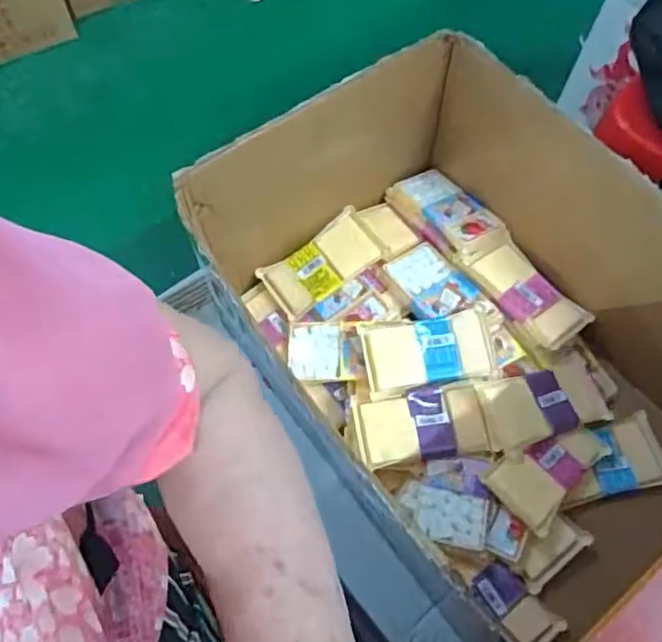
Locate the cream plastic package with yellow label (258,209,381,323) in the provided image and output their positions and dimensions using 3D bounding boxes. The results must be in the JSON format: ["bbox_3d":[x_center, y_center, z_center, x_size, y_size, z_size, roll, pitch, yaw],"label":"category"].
[{"bbox_3d":[-0.010,-0.066,0.730,0.134,0.015,0.075,-38,69,-6],"label":"cream plastic package with yellow label"}]

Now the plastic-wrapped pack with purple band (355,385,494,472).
[{"bbox_3d":[0.092,0.106,0.645,0.122,0.018,0.067,-7,62,-4],"label":"plastic-wrapped pack with purple band"}]

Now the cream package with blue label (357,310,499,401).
[{"bbox_3d":[0.101,0.033,0.663,0.133,0.010,0.073,-10,76,-2],"label":"cream package with blue label"}]

